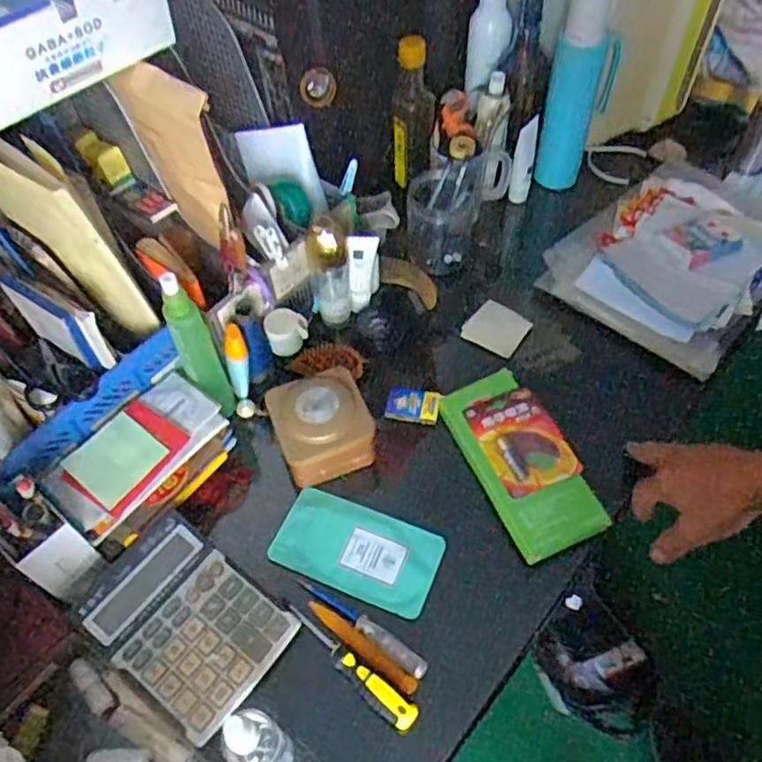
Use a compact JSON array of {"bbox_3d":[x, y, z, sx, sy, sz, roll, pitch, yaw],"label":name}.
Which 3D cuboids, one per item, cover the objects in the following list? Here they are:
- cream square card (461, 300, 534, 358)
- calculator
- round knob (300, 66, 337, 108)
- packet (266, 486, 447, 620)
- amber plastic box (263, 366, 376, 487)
[{"bbox_3d":[0.145,-0.066,0.827,0.069,0.006,0.062,33,78,5],"label":"cream square card"},{"bbox_3d":[-0.179,0.219,0.606,0.165,0.032,0.127,31,62,23],"label":"calculator"},{"bbox_3d":[-0.072,-0.341,0.765,0.042,0.047,0.016,-6,54,-1],"label":"round knob"},{"bbox_3d":[-0.023,0.168,0.665,0.160,0.009,0.089,17,57,15],"label":"packet"},{"bbox_3d":[-0.063,0.050,0.707,0.096,0.075,0.099,-21,56,-11],"label":"amber plastic box"}]

